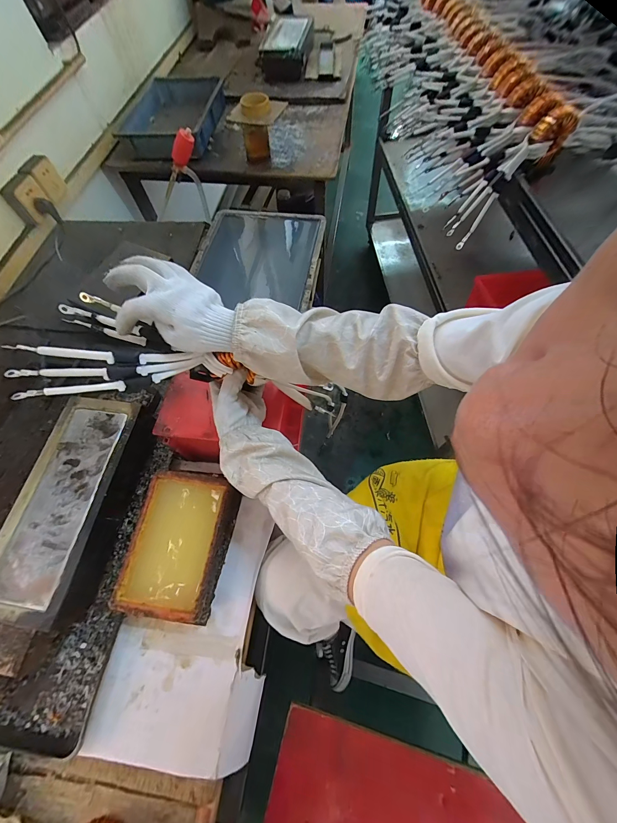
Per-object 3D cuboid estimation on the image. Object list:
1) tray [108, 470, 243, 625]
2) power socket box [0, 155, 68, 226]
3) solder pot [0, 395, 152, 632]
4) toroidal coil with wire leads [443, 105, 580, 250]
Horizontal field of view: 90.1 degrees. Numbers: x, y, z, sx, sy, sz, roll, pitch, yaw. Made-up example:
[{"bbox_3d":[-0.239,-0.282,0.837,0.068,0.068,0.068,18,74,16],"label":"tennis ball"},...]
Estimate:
[{"bbox_3d":[-0.200,0.207,0.494,0.137,0.070,0.201,8,66,7],"label":"tray"},{"bbox_3d":[-0.744,-0.603,0.841,0.039,0.086,0.166,9,66,7],"label":"power socket box"},{"bbox_3d":[-0.386,0.151,0.517,0.140,0.086,0.330,6,65,6],"label":"solder pot"},{"bbox_3d":[0.428,-0.498,0.665,0.318,0.073,0.064,-44,68,10],"label":"toroidal coil with wire leads"}]

